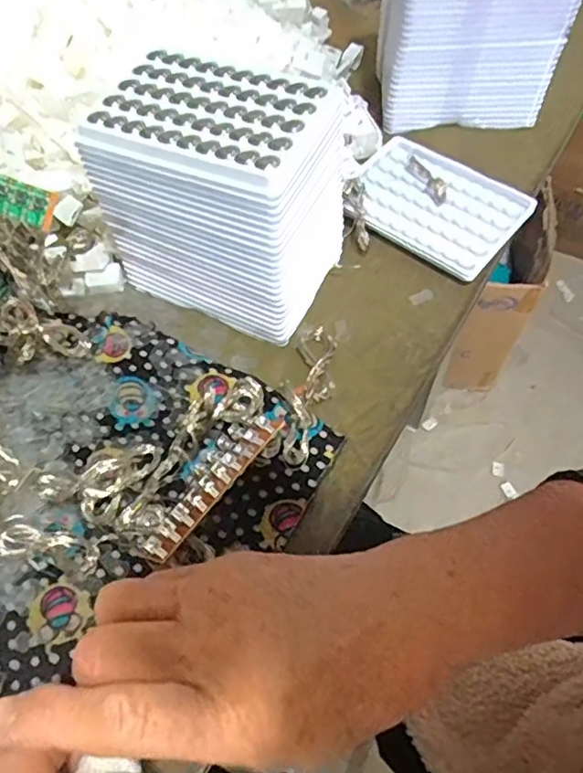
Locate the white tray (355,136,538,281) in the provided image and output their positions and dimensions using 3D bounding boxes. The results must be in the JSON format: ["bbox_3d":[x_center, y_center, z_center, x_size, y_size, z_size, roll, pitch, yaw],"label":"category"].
[{"bbox_3d":[0.108,-0.144,0.460,0.130,0.014,0.092,37,66,17],"label":"white tray"}]

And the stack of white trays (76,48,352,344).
[{"bbox_3d":[-0.037,-0.119,0.380,0.147,0.121,0.104,25,63,12],"label":"stack of white trays"}]

